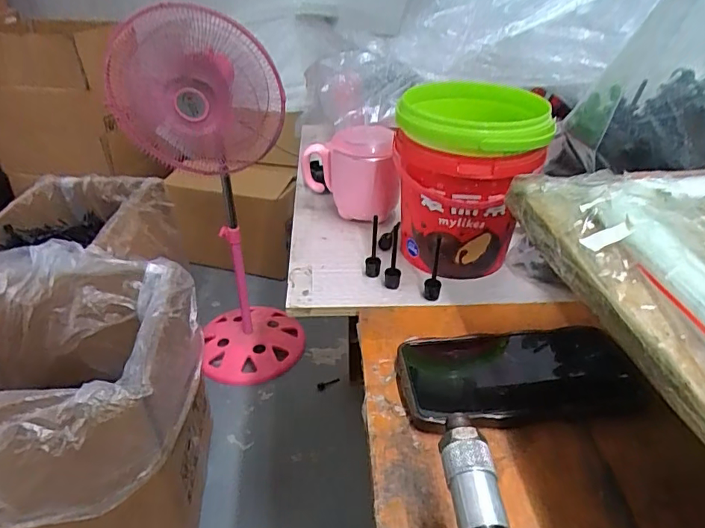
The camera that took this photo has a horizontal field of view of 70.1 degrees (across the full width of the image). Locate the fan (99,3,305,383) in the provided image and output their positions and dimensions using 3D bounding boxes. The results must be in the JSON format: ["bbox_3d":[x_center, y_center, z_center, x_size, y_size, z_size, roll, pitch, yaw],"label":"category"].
[{"bbox_3d":[-0.308,-0.107,1.179,0.324,0.865,0.280,-16,37,-23],"label":"fan"}]

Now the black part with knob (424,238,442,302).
[{"bbox_3d":[0.074,0.004,0.448,0.014,0.058,0.022,8,35,10],"label":"black part with knob"}]

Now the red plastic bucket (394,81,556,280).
[{"bbox_3d":[0.103,-0.079,0.480,0.125,0.150,0.134,2,34,1],"label":"red plastic bucket"}]

